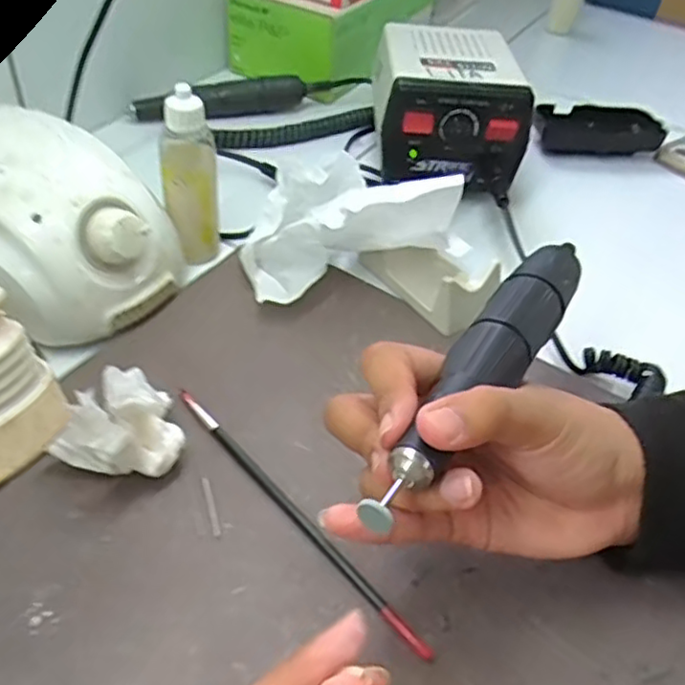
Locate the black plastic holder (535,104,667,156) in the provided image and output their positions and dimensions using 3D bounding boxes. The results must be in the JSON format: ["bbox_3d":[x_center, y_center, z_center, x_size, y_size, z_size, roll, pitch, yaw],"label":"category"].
[{"bbox_3d":[0.227,-0.194,0.607,0.119,0.020,0.071,-1,44,-8],"label":"black plastic holder"}]

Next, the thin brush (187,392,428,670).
[{"bbox_3d":[-0.023,0.074,0.298,0.007,0.004,0.167,-30,55,-32],"label":"thin brush"}]

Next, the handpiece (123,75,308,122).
[{"bbox_3d":[-0.101,-0.204,0.561,0.149,0.027,0.026,-10,47,-17],"label":"handpiece"}]

